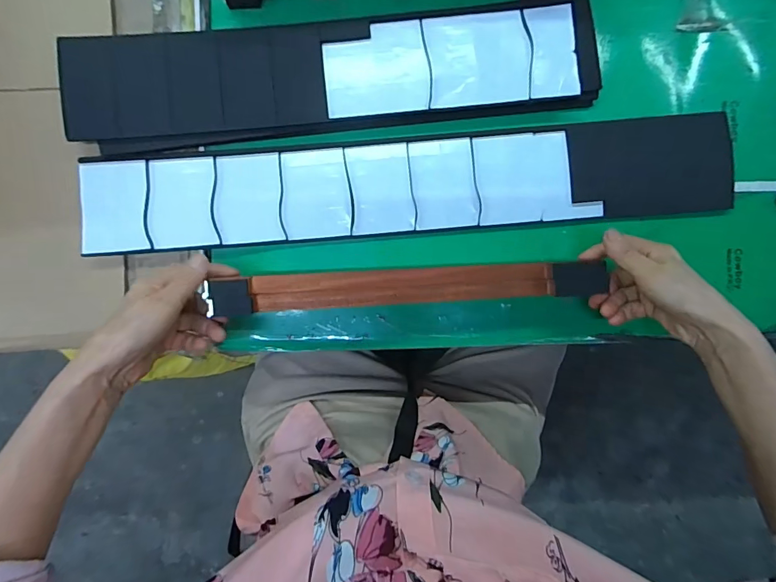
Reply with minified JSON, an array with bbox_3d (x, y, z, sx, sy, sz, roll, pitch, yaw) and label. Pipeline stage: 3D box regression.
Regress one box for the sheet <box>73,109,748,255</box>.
[{"bbox_3d":[0.027,-0.106,0.421,0.633,0.012,0.094,-5,91,-1],"label":"sheet"}]

